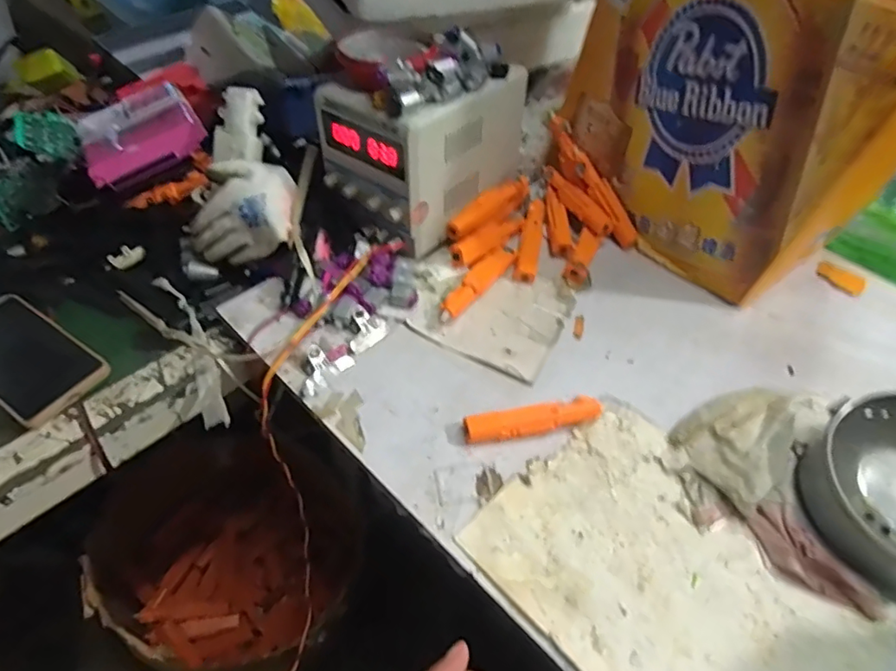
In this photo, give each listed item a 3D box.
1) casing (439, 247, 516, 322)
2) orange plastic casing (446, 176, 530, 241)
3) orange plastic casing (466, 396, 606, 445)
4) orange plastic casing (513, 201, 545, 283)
[{"bbox_3d":[0.030,-0.057,0.568,0.022,0.018,0.125,31,54,20],"label":"casing"},{"bbox_3d":[0.048,-0.146,0.625,0.027,0.024,0.126,35,56,22],"label":"orange plastic casing"},{"bbox_3d":[0.075,0.076,0.481,0.121,0.020,0.023,-7,51,-11],"label":"orange plastic casing"},{"bbox_3d":[0.095,-0.109,0.624,0.023,0.023,0.120,12,50,5],"label":"orange plastic casing"}]

